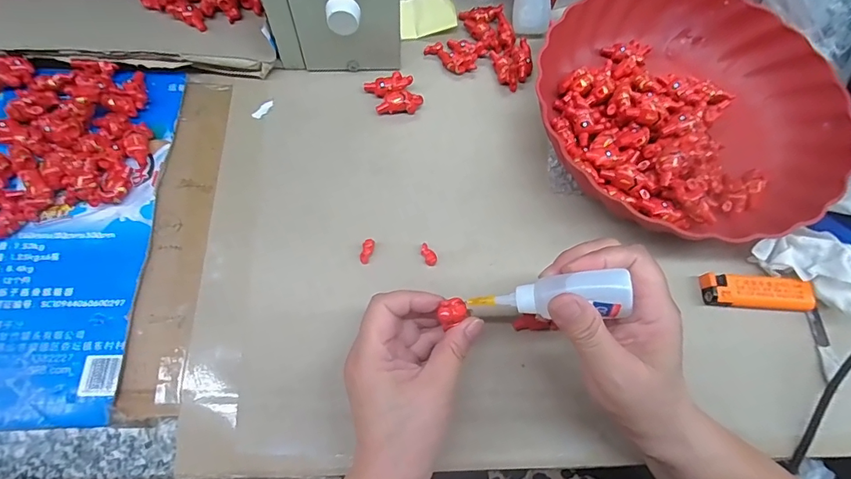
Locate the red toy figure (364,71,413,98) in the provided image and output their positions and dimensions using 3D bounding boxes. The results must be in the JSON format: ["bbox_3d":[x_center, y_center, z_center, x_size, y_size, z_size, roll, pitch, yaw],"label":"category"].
[{"bbox_3d":[-0.032,-0.136,0.387,0.040,0.009,0.018,-21,70,-11],"label":"red toy figure"}]

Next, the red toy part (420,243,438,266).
[{"bbox_3d":[0.003,0.011,0.340,0.010,0.005,0.018,-26,71,-12],"label":"red toy part"}]

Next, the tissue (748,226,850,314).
[{"bbox_3d":[0.294,0.019,0.325,0.085,0.022,0.041,38,71,12],"label":"tissue"}]

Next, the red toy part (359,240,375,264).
[{"bbox_3d":[-0.045,0.009,0.335,0.008,0.005,0.020,16,83,3],"label":"red toy part"}]

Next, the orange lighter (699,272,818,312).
[{"bbox_3d":[0.253,0.040,0.332,0.082,0.009,0.024,4,68,-1],"label":"orange lighter"}]

